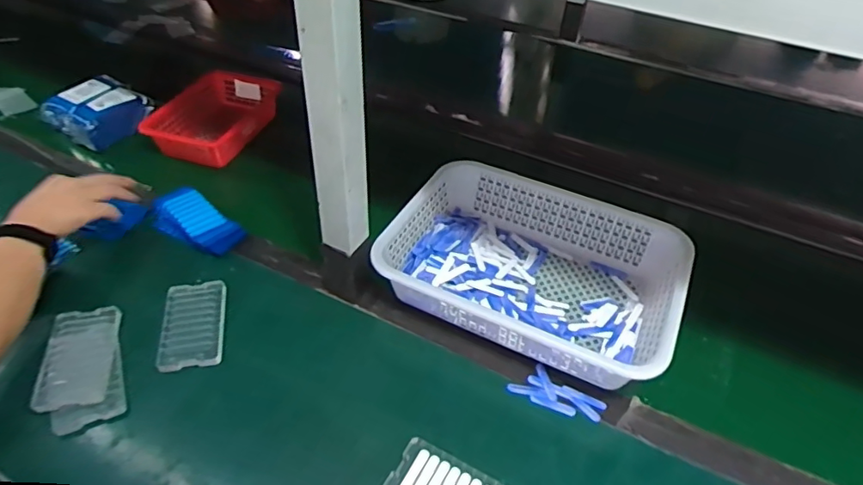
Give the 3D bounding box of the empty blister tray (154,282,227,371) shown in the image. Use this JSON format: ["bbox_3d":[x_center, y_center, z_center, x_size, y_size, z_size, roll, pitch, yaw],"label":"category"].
[{"bbox_3d":[-0.280,0.095,0.646,0.067,0.015,0.114,-8,44,-10],"label":"empty blister tray"}]

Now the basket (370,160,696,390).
[{"bbox_3d":[0.134,0.030,0.718,0.358,0.082,0.255,18,46,16],"label":"basket"}]

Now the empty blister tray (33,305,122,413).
[{"bbox_3d":[-0.390,0.126,0.608,0.069,0.011,0.117,-7,49,-16],"label":"empty blister tray"}]

